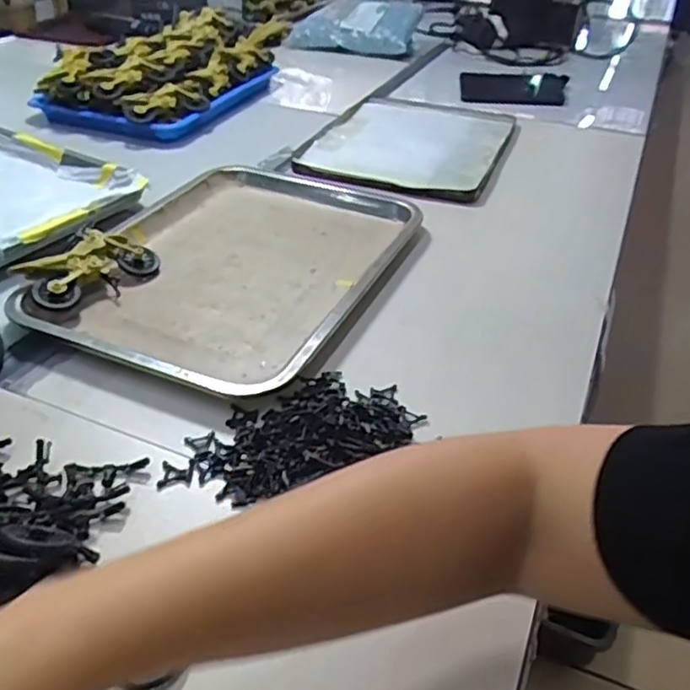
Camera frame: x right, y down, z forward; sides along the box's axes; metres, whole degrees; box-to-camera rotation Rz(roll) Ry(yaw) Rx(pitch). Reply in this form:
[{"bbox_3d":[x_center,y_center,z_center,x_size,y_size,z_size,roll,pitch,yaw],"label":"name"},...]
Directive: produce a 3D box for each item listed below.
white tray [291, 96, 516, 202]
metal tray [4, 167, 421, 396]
[{"bbox_3d":[0.095,-0.279,0.883,0.231,0.013,0.328,15,39,16],"label":"white tray"},{"bbox_3d":[-0.096,-0.084,0.616,0.260,0.028,0.355,16,40,17],"label":"metal tray"}]

